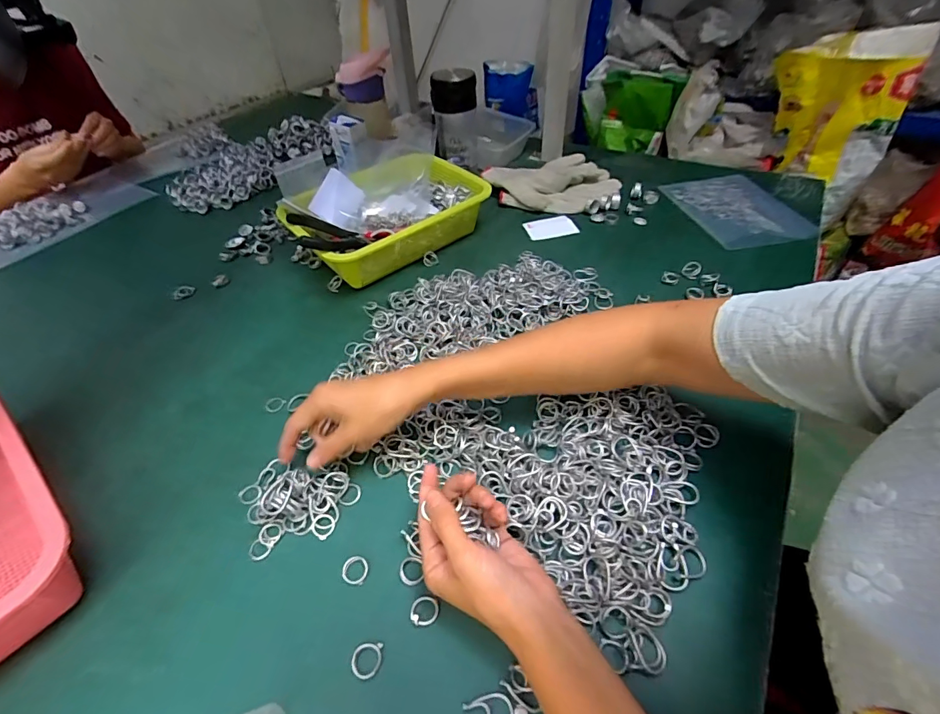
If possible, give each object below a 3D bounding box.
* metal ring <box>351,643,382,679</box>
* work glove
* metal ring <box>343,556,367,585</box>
[{"bbox_3d":[-0.073,0.213,0.321,0.021,0.004,0.022,-2,46,2],"label":"metal ring"},{"bbox_3d":[0.144,-0.291,0.771,0.201,0.024,0.155,-14,47,-10],"label":"work glove"},{"bbox_3d":[-0.092,0.169,0.363,0.022,0.004,0.021,-2,46,2],"label":"metal ring"}]

